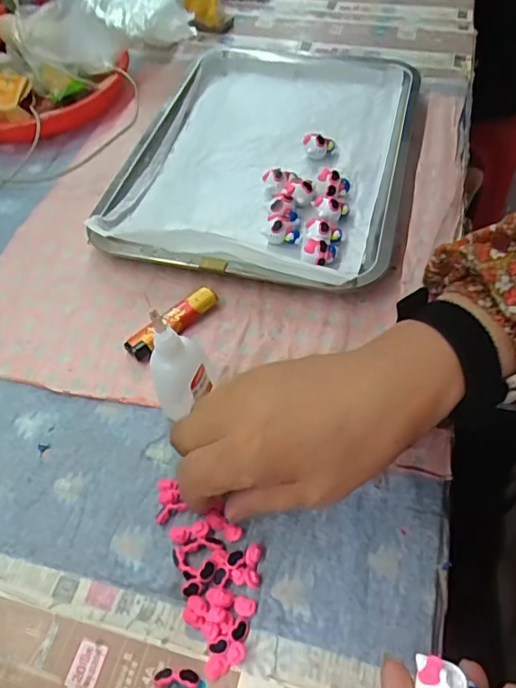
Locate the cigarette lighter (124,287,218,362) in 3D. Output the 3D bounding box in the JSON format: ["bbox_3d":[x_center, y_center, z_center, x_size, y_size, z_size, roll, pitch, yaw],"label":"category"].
[{"bbox_3d":[-0.065,-0.016,0.398,0.019,0.017,0.078,38,65,25],"label":"cigarette lighter"}]

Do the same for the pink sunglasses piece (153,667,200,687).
[{"bbox_3d":[-0.043,0.174,0.270,0.023,0.006,0.009,1,55,3],"label":"pink sunglasses piece"}]

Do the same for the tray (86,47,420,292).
[{"bbox_3d":[0.013,-0.188,0.501,0.252,0.032,0.325,11,56,10],"label":"tray"}]

